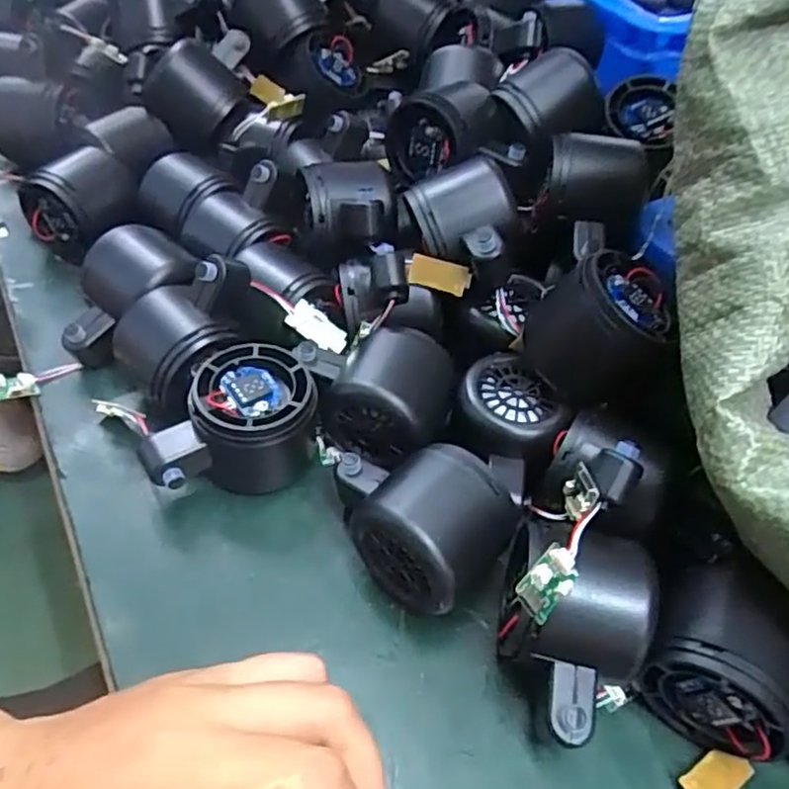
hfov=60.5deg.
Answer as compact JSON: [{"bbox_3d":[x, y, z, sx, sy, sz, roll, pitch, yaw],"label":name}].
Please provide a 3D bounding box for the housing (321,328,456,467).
[{"bbox_3d":[-0.002,-0.001,0.339,0.058,0.047,0.057,25,50,15],"label":"housing"}]

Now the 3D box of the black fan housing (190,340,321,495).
[{"bbox_3d":[-0.068,0.015,0.333,0.059,0.054,0.061,-3,49,-10],"label":"black fan housing"}]

